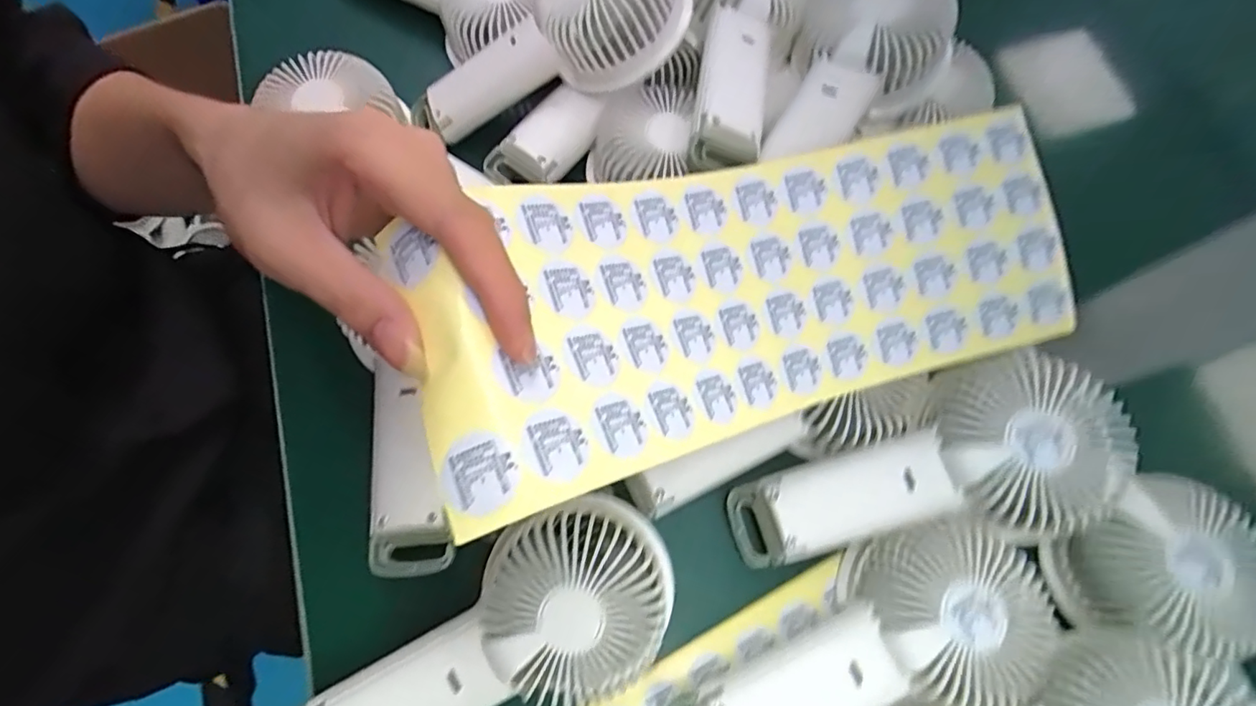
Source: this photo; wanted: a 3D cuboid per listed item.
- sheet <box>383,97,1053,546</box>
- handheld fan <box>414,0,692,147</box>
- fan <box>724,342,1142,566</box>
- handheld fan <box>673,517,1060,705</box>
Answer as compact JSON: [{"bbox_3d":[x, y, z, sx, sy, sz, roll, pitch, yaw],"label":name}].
[{"bbox_3d":[0.051,-0.029,0.229,0.284,0.056,0.107,-16,71,-22],"label":"sheet"},{"bbox_3d":[-0.060,-0.197,0.366,0.204,0.060,0.083,-10,67,34],"label":"handheld fan"},{"bbox_3d":[0.136,0.061,0.273,0.175,0.033,0.083,-22,72,12],"label":"fan"},{"bbox_3d":[0.106,0.136,0.254,0.184,0.038,0.077,-22,73,-9],"label":"handheld fan"}]

